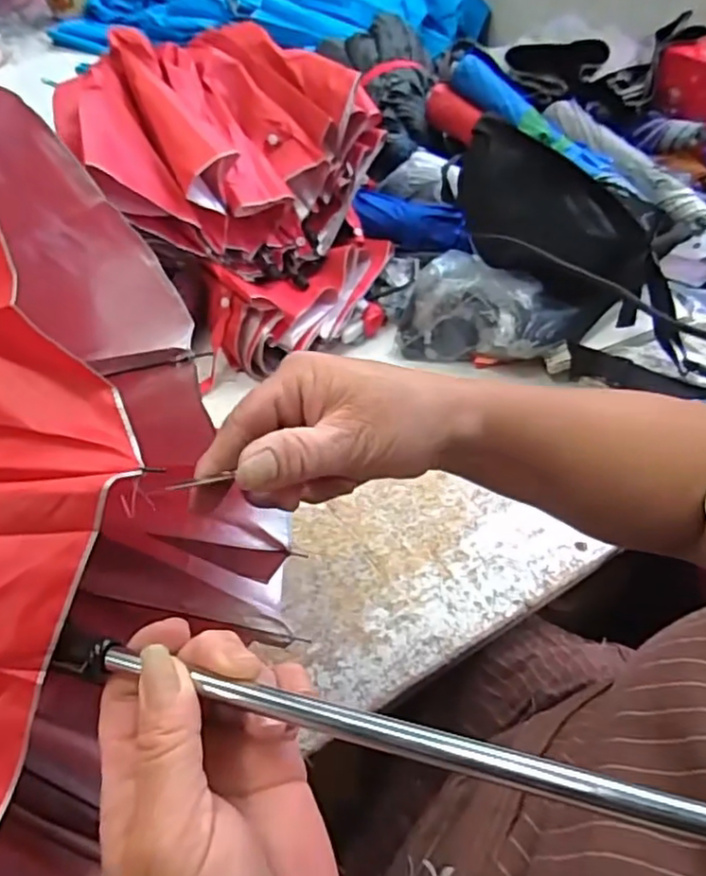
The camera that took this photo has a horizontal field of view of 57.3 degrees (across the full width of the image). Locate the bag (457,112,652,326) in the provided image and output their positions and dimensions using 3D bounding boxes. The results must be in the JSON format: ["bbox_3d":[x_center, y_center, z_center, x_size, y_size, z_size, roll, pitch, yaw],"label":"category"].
[{"bbox_3d":[0.213,-0.230,0.677,0.201,0.154,0.100,13,50,14],"label":"bag"}]

